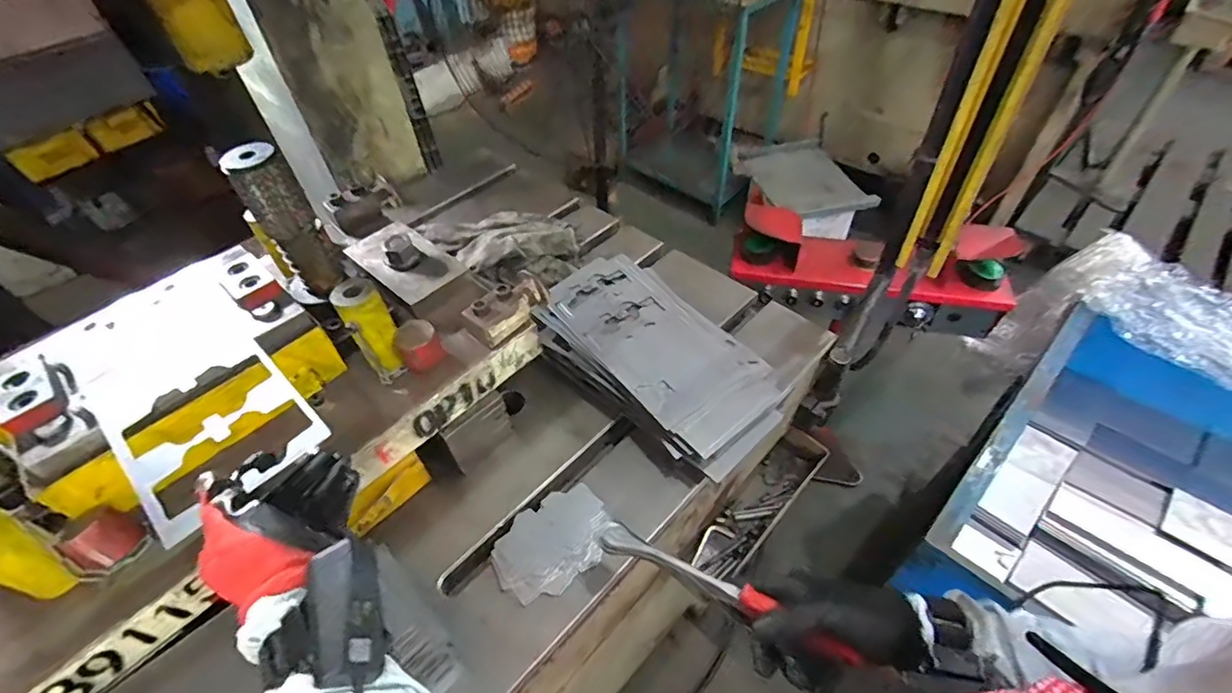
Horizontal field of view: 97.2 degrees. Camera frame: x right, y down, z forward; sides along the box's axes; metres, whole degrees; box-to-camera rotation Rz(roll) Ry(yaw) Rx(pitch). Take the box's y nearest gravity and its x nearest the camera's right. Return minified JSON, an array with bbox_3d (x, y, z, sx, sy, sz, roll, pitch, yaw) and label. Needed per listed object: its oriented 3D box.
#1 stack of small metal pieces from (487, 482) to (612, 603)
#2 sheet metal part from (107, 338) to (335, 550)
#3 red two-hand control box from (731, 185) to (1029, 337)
[{"bbox_3d":[-0.064,0.199,0.554,0.120,0.020,0.082,-30,52,-21],"label":"stack of small metal pieces"},{"bbox_3d":[-0.311,0.062,0.424,0.120,0.012,0.139,-39,60,-23],"label":"sheet metal part"},{"bbox_3d":[0.531,-0.171,1.154,0.546,0.194,0.134,7,49,11],"label":"red two-hand control box"}]

